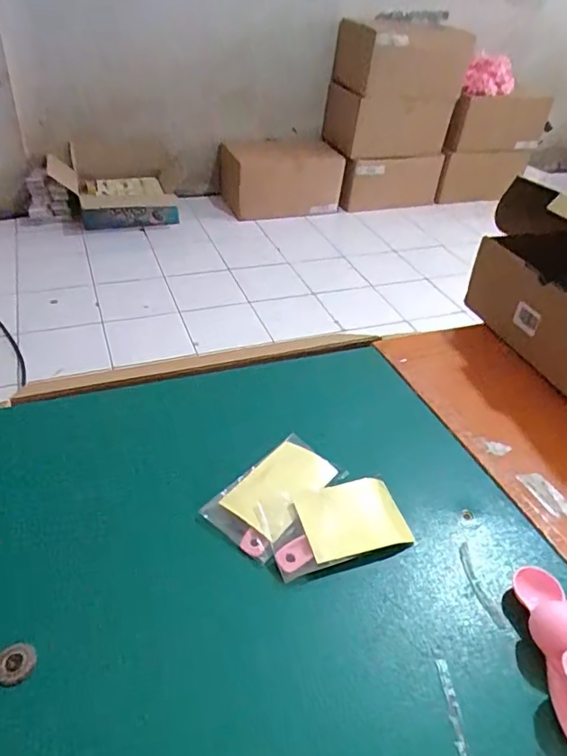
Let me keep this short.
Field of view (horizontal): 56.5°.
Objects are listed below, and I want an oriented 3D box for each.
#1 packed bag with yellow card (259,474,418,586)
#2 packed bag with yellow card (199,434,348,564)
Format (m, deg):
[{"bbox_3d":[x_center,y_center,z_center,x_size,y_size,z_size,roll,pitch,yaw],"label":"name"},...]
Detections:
[{"bbox_3d":[0.042,0.117,0.431,0.108,0.022,0.067,-9,41,-18],"label":"packed bag with yellow card"},{"bbox_3d":[-0.001,0.093,0.459,0.066,0.015,0.131,28,44,26],"label":"packed bag with yellow card"}]

